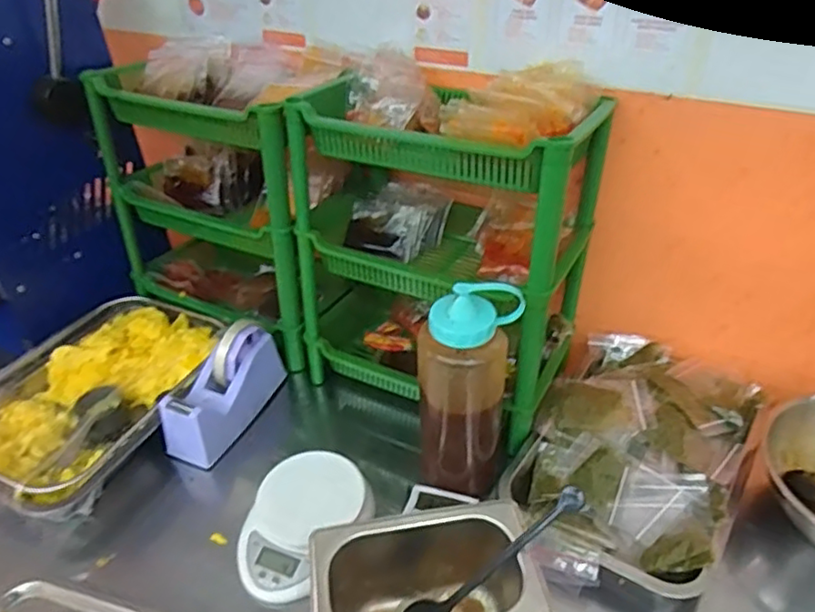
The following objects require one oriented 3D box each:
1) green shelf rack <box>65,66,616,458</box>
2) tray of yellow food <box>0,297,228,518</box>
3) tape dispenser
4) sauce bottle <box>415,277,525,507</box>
[{"bbox_3d":[-0.105,-0.100,0.761,0.609,0.332,0.267,16,45,23],"label":"green shelf rack"},{"bbox_3d":[-0.367,0.105,0.743,0.211,0.055,0.301,16,45,23],"label":"tray of yellow food"},{"bbox_3d":[-0.215,0.093,0.722,0.063,0.097,0.158,16,40,23],"label":"tape dispenser"},{"bbox_3d":[0.054,0.086,0.602,0.090,0.232,0.062,7,38,12],"label":"sauce bottle"}]

